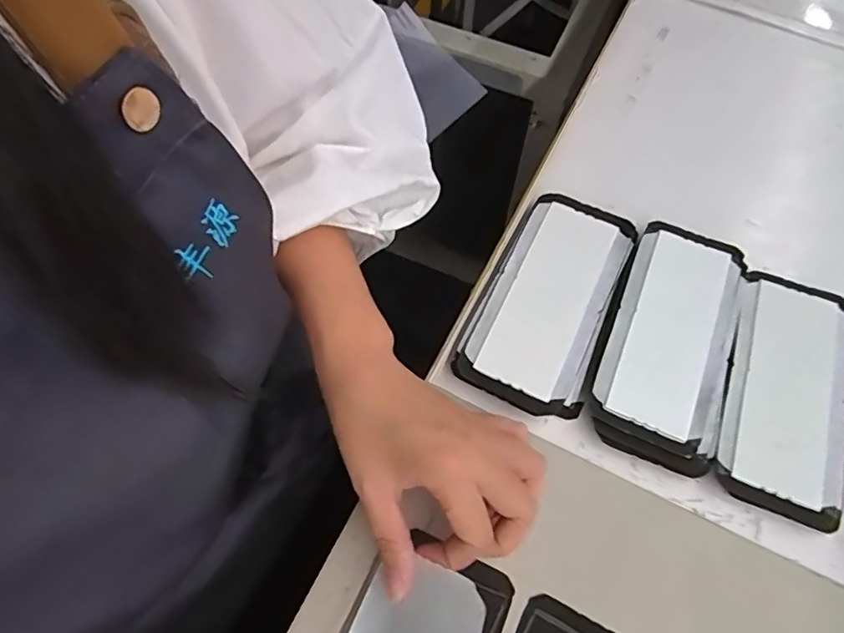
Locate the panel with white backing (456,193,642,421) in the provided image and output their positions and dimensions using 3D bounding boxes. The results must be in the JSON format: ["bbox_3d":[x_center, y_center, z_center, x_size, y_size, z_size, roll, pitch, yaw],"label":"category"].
[{"bbox_3d":[0.089,-0.013,0.386,0.081,0.017,0.164,23,64,14],"label":"panel with white backing"}]

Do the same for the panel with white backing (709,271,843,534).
[{"bbox_3d":[0.239,0.049,0.364,0.081,0.020,0.160,21,63,12],"label":"panel with white backing"}]

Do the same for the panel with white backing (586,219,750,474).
[{"bbox_3d":[0.166,0.010,0.370,0.074,0.014,0.170,19,63,12],"label":"panel with white backing"}]

